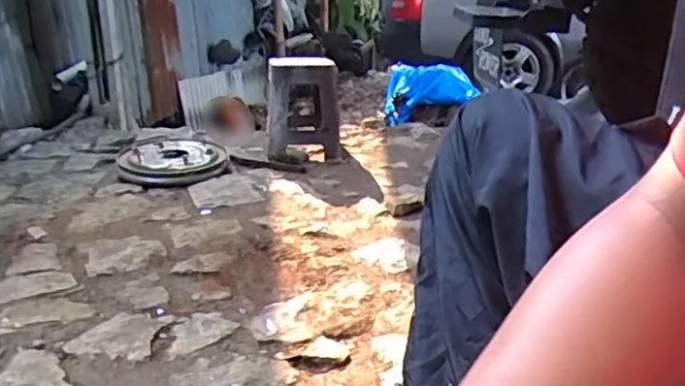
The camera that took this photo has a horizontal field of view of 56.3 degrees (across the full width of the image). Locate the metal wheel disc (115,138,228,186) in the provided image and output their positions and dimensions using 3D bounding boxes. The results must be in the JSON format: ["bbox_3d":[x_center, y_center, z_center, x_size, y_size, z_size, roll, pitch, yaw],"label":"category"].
[{"bbox_3d":[-0.478,-0.096,1.814,0.293,0.054,0.350,-1,22,-10],"label":"metal wheel disc"}]

